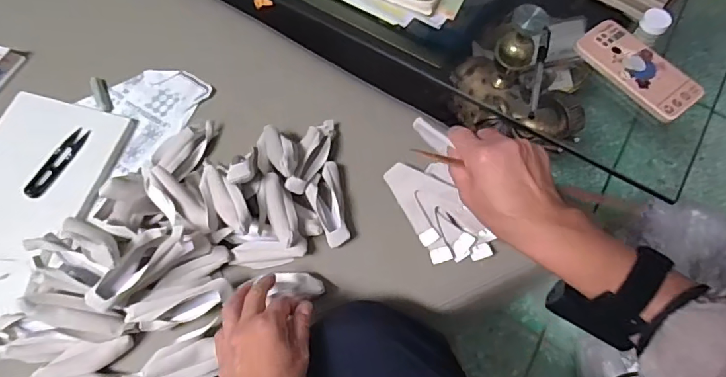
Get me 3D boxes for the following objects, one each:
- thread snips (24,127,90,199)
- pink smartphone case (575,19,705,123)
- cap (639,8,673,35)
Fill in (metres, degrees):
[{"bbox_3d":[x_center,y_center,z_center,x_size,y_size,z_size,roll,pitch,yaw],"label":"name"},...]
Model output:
[{"bbox_3d":[-0.377,-0.032,0.601,0.024,0.010,0.102,22,65,9],"label":"thread snips"},{"bbox_3d":[0.356,-0.156,0.633,0.078,0.018,0.156,-34,69,-17],"label":"pink smartphone case"},{"bbox_3d":[0.389,-0.222,0.645,0.035,0.023,0.035,1,63,-1],"label":"cap"}]

